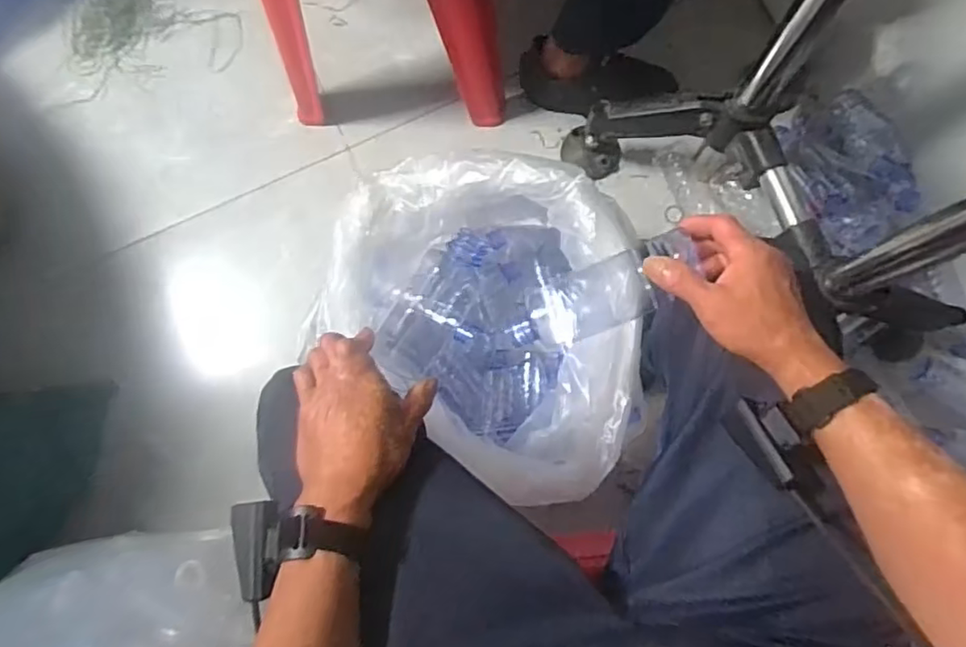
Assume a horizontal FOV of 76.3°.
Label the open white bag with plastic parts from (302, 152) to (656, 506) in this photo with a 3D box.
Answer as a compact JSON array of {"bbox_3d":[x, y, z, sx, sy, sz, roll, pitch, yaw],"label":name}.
[{"bbox_3d":[-0.014,0.008,0.851,0.399,0.294,0.396,11,81,3],"label":"open white bag with plastic parts"}]

